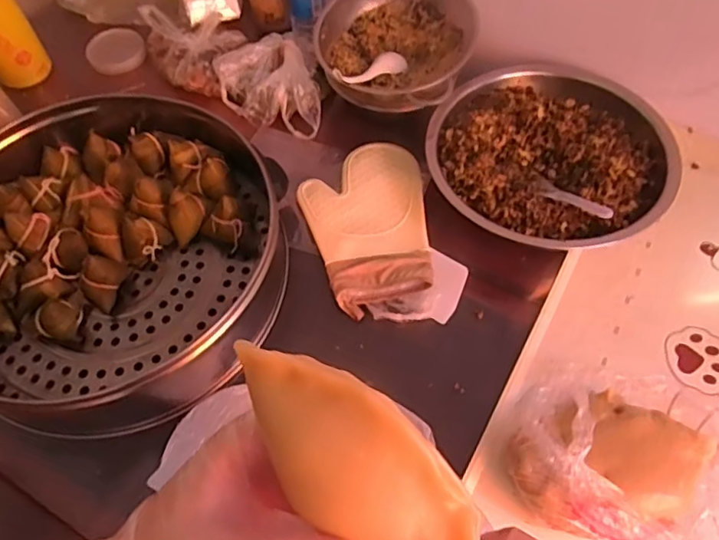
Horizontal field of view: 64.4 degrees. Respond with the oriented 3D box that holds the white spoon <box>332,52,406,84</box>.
[{"bbox_3d":[0.016,-0.311,0.876,0.041,0.030,0.164,37,48,21],"label":"white spoon"}]

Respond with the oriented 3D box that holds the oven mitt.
[{"bbox_3d":[0.023,-0.073,0.832,0.183,0.033,0.258,-17,60,-10],"label":"oven mitt"}]

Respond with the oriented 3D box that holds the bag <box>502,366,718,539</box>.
[{"bbox_3d":[0.302,0.189,0.613,0.265,0.124,0.193,8,59,6],"label":"bag"}]

